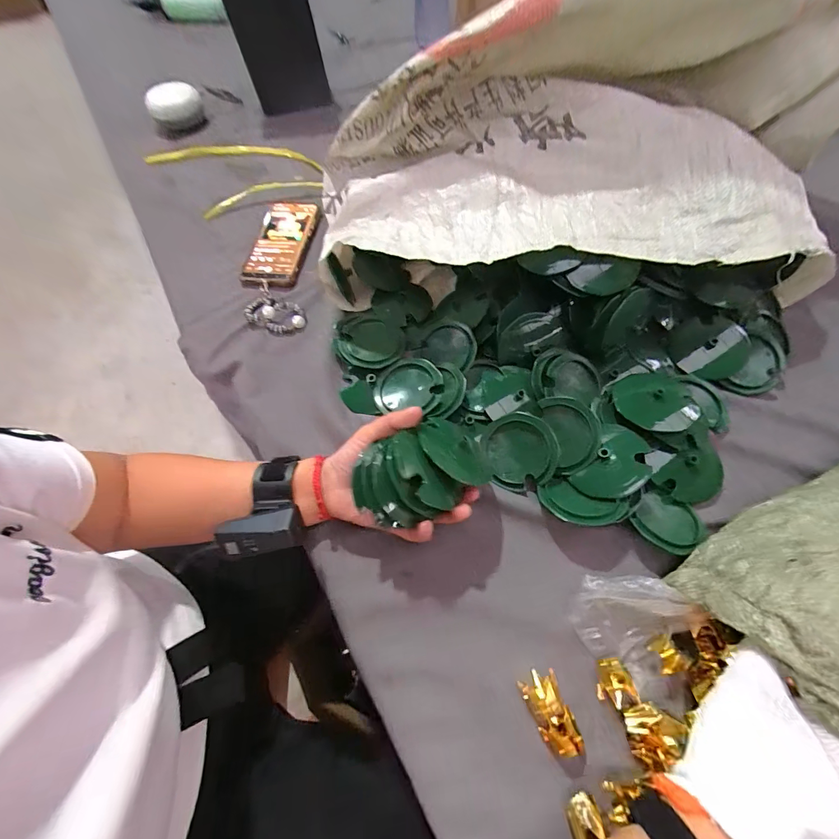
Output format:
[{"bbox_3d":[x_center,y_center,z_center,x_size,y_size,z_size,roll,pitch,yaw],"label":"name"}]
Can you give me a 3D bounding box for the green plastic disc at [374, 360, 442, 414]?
[{"bbox_3d":[-0.013,-0.037,0.417,0.073,0.013,0.067,-1,62,2],"label":"green plastic disc"}]

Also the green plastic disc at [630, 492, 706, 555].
[{"bbox_3d":[0.230,0.095,0.342,0.054,0.014,0.061,40,51,24],"label":"green plastic disc"}]

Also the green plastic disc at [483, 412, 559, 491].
[{"bbox_3d":[0.101,0.030,0.367,0.066,0.006,0.072,-5,74,17],"label":"green plastic disc"}]

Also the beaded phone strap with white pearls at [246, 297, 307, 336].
[{"bbox_3d":[-0.183,-0.132,0.468,0.083,0.021,0.041,18,66,12],"label":"beaded phone strap with white pearls"}]

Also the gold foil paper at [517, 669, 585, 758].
[{"bbox_3d":[0.099,0.222,0.279,0.028,0.016,0.050,-18,63,-7],"label":"gold foil paper"}]

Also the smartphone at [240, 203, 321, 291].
[{"bbox_3d":[-0.195,-0.249,0.528,0.082,0.018,0.162,3,65,5],"label":"smartphone"}]

